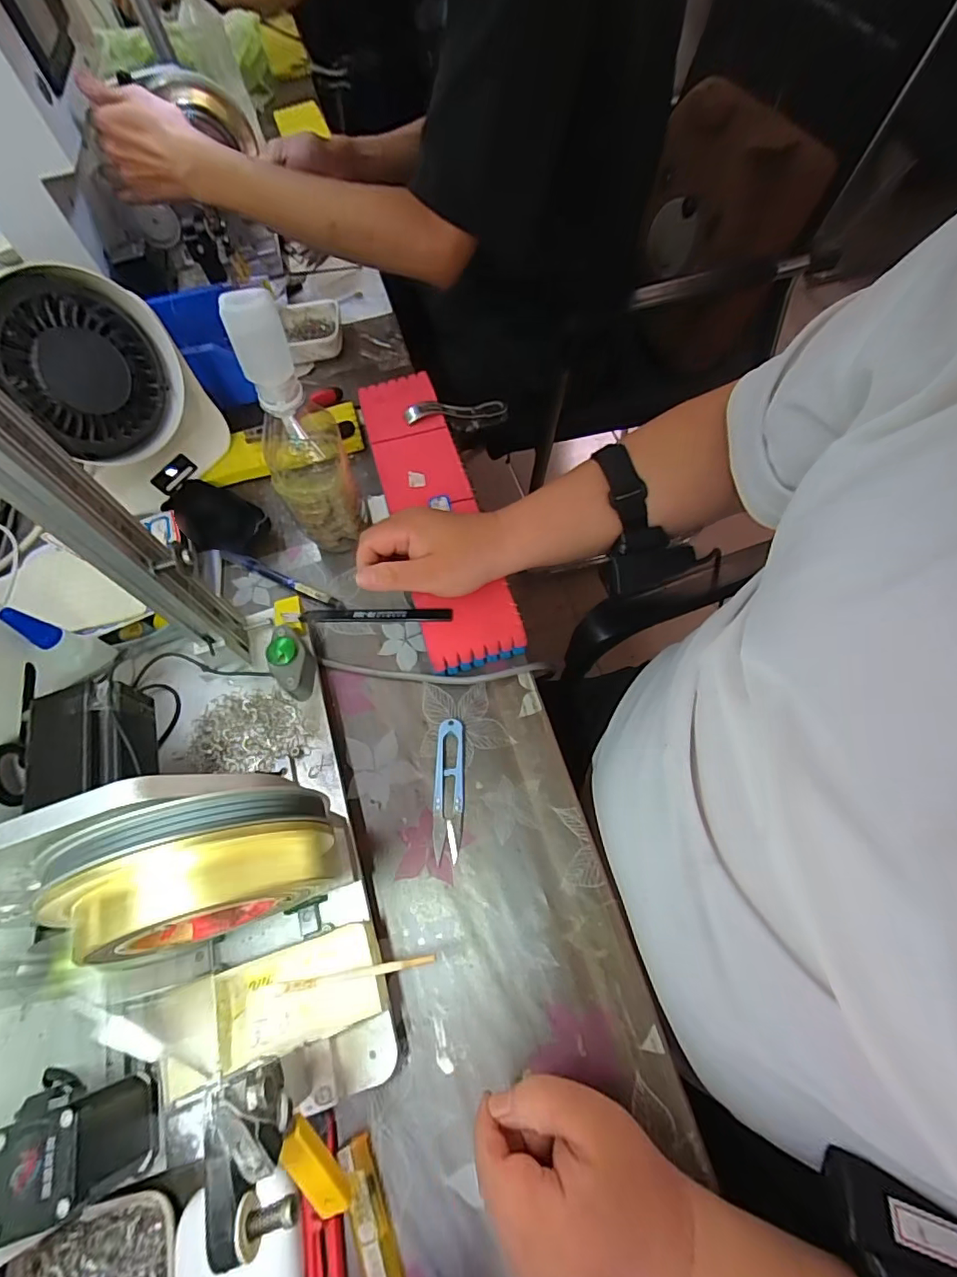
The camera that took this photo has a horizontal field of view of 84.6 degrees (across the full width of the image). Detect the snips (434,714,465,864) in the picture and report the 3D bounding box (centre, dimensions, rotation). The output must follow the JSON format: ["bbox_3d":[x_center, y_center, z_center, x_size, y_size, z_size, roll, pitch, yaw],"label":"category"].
[{"bbox_3d":[-0.022,0.111,0.395,0.022,0.011,0.101,-2,63,5],"label":"snips"}]

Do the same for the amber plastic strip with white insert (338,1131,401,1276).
[{"bbox_3d":[-0.060,0.325,0.291,0.018,0.012,0.076,-21,65,-9],"label":"amber plastic strip with white insert"}]

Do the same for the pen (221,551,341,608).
[{"bbox_3d":[-0.186,-0.056,0.491,0.139,0.011,0.010,24,68,16],"label":"pen"}]

